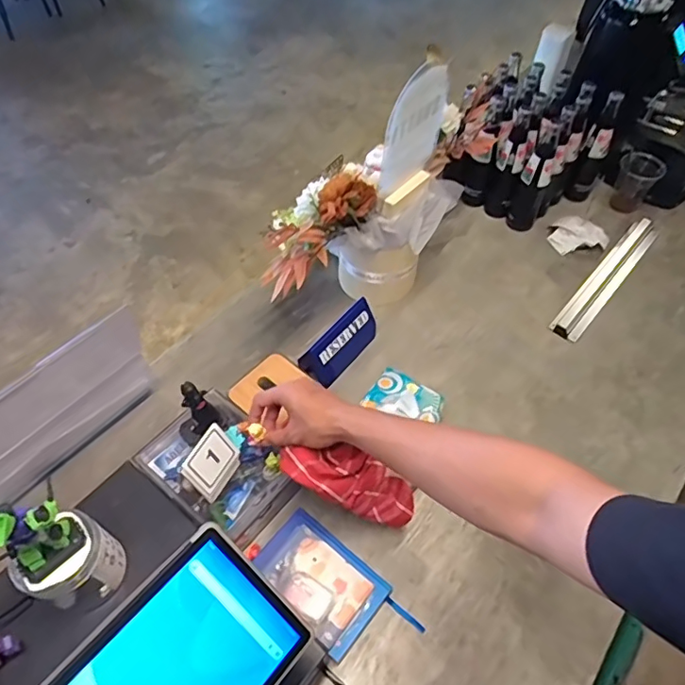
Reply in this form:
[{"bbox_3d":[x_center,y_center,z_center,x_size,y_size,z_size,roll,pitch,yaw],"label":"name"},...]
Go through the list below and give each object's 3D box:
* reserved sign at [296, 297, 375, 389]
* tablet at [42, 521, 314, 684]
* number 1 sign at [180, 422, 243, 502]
[{"bbox_3d":[-0.002,0.000,0.927,0.055,0.083,0.150,33,60,23],"label":"reserved sign"},{"bbox_3d":[-0.156,0.308,0.477,0.241,0.007,0.162,-44,97,-27],"label":"tablet"},{"bbox_3d":[-0.163,0.154,0.680,0.011,0.077,0.072,7,50,37],"label":"number 1 sign"}]

